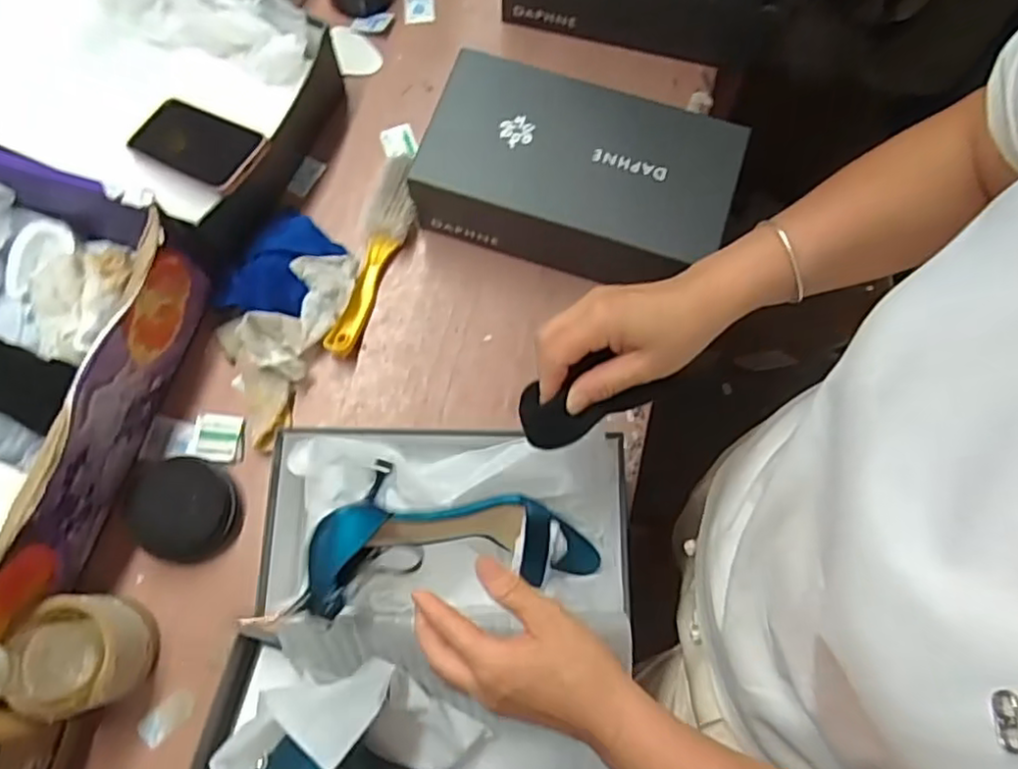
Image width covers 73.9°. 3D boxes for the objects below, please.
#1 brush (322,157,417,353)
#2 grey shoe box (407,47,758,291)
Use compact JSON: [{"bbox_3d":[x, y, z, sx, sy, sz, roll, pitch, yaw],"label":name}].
[{"bbox_3d":[-0.137,-0.138,0.705,0.055,0.034,0.231,16,74,3],"label":"brush"},{"bbox_3d":[0.065,-0.206,0.679,0.292,0.100,0.145,17,74,3],"label":"grey shoe box"}]

